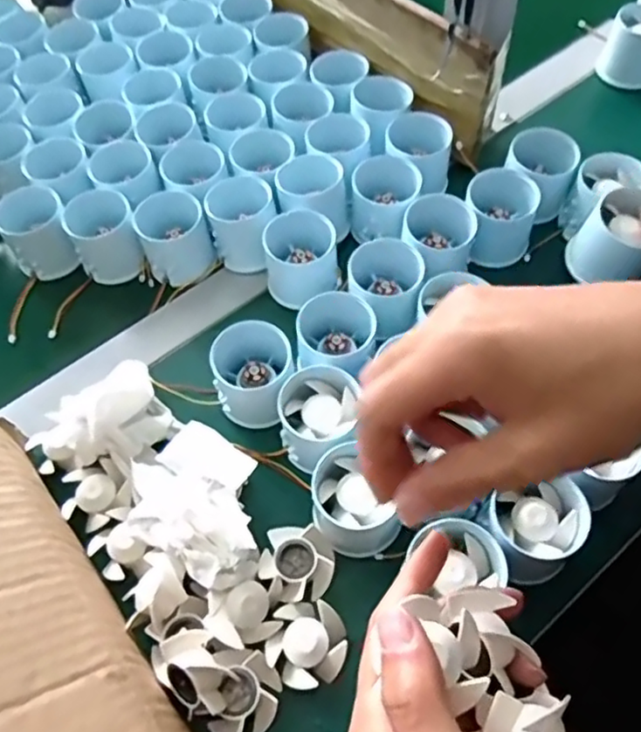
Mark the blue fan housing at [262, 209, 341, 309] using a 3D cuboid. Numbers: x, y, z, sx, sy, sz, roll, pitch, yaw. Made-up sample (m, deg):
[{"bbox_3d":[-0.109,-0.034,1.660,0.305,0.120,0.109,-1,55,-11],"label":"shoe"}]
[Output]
[{"bbox_3d":[-0.014,-0.079,0.467,0.052,0.050,0.049,-2,59,3],"label":"blue fan housing"}]

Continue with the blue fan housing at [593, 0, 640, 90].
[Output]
[{"bbox_3d":[0.287,-0.290,0.573,0.052,0.051,0.048,26,64,18],"label":"blue fan housing"}]

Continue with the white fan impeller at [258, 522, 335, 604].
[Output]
[{"bbox_3d":[-0.014,0.116,0.371,0.042,0.018,0.043,-2,59,3],"label":"white fan impeller"}]

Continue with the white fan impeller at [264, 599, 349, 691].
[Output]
[{"bbox_3d":[-0.008,0.152,0.346,0.043,0.011,0.043,-2,59,3],"label":"white fan impeller"}]

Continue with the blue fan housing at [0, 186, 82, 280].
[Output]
[{"bbox_3d":[-0.223,-0.104,0.500,0.051,0.047,0.053,-27,61,-12],"label":"blue fan housing"}]

